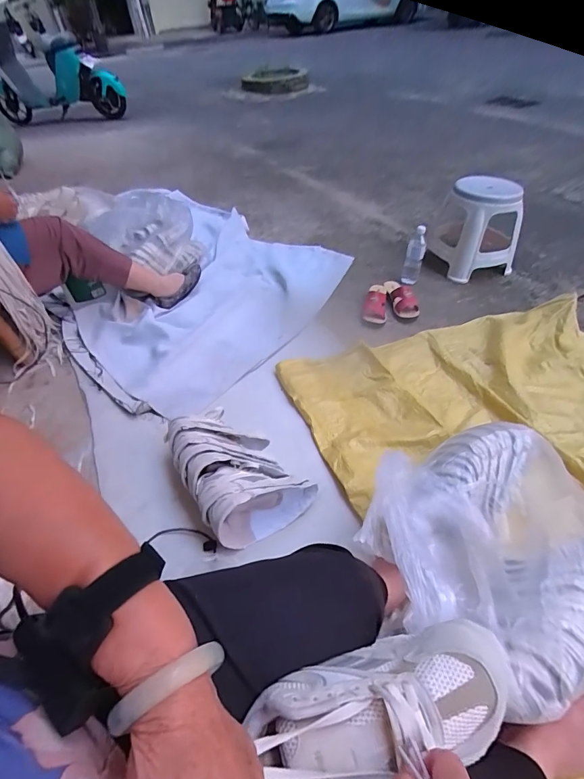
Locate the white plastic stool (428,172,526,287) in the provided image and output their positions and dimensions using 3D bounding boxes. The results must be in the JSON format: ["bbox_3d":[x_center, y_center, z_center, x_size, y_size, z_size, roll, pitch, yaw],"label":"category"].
[{"bbox_3d":[0.741,-0.662,1.548,0.288,0.326,0.279,-16,48,-10],"label":"white plastic stool"}]

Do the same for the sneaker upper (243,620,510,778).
[{"bbox_3d":[0.072,0.253,0.300,0.209,0.075,0.096,-15,48,-16],"label":"sneaker upper"}]

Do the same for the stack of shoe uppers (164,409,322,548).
[{"bbox_3d":[-0.123,0.167,0.849,0.220,0.136,0.296,-28,51,-20],"label":"stack of shoe uppers"}]

